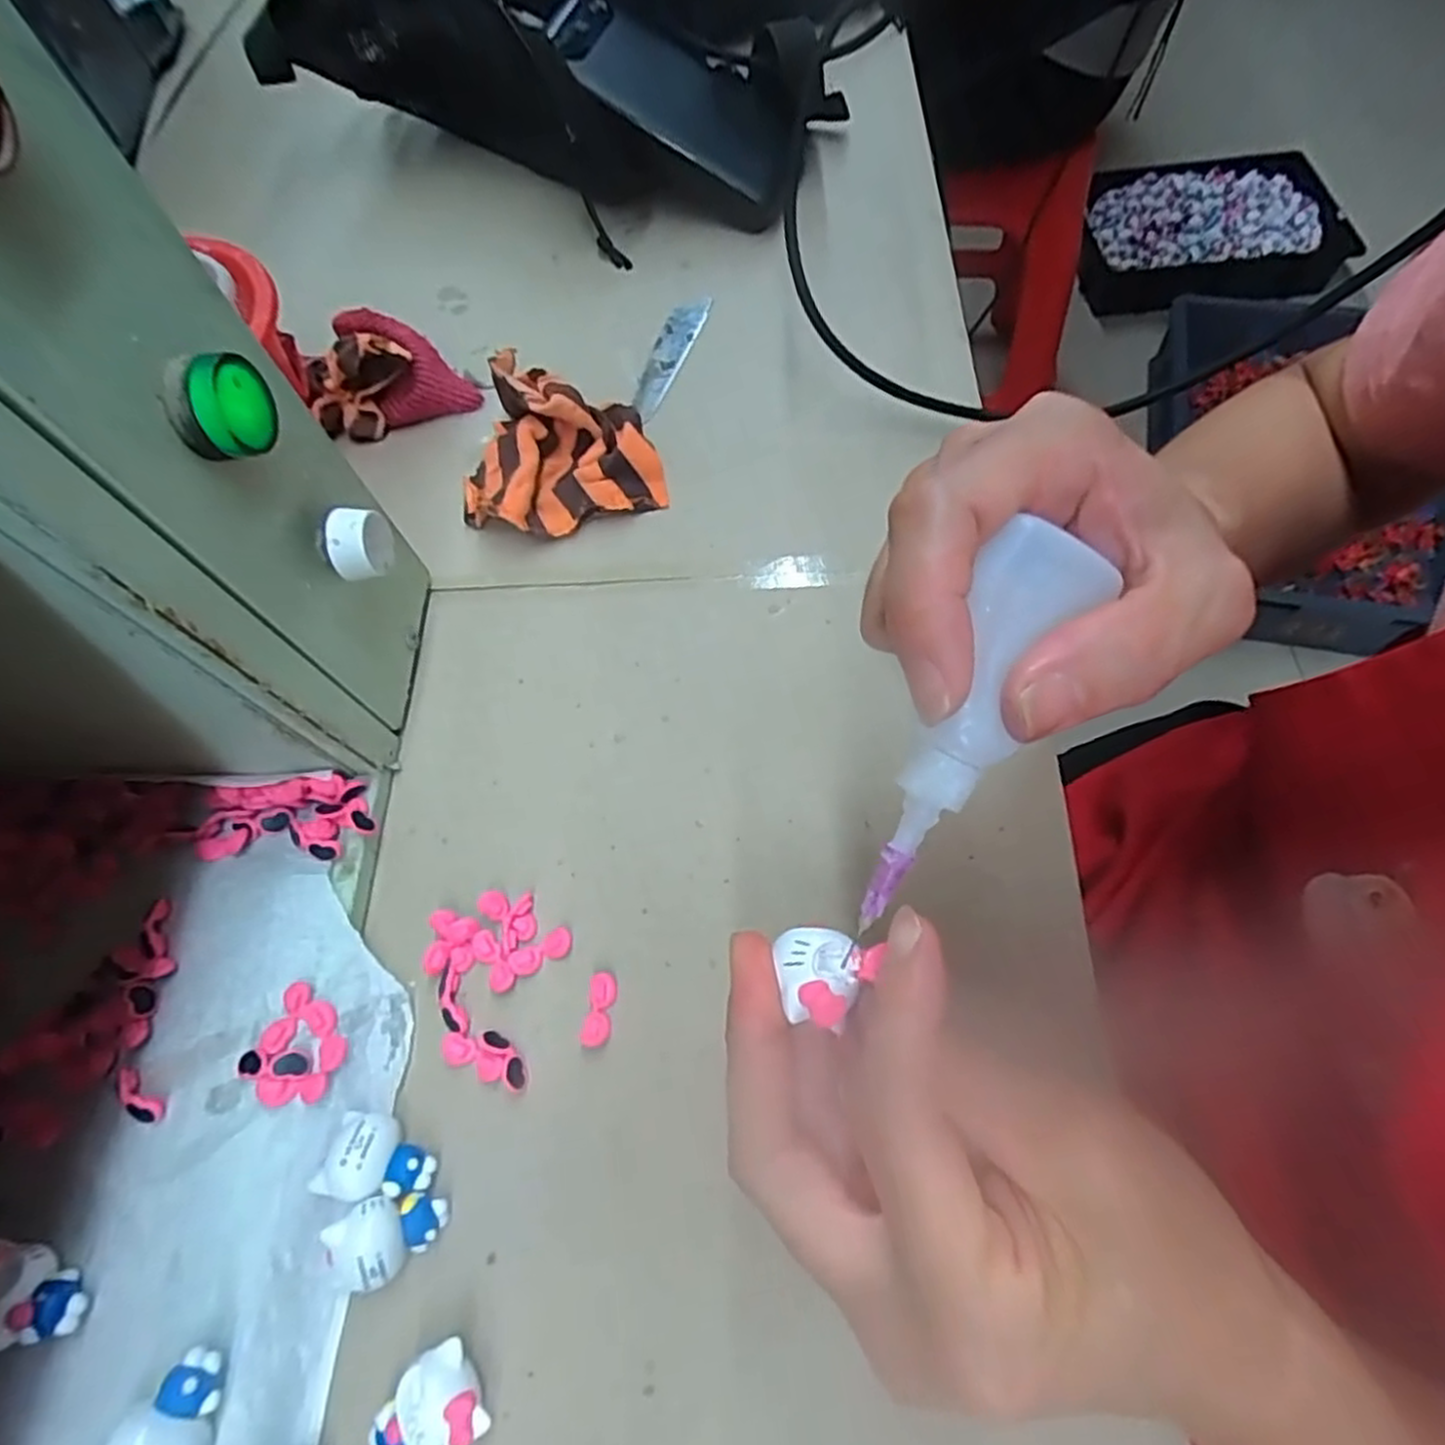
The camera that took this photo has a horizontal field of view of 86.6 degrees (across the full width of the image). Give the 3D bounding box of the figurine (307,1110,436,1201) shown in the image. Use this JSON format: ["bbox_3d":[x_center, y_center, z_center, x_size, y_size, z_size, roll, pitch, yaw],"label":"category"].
[{"bbox_3d":[-0.113,0.142,0.250,0.033,0.015,0.024,6,65,8],"label":"figurine"}]

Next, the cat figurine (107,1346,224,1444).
[{"bbox_3d":[-0.155,0.198,0.216,0.022,0.019,0.034,18,67,13],"label":"cat figurine"}]

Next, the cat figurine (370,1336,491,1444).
[{"bbox_3d":[-0.086,0.201,0.224,0.033,0.020,0.025,-30,65,-10],"label":"cat figurine"}]

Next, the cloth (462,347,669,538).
[{"bbox_3d":[-0.087,-0.145,0.385,0.095,0.034,0.101,-16,64,-3],"label":"cloth"}]

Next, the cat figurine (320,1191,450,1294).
[{"bbox_3d":[-0.105,0.161,0.239,0.032,0.020,0.023,-10,63,0],"label":"cat figurine"}]

